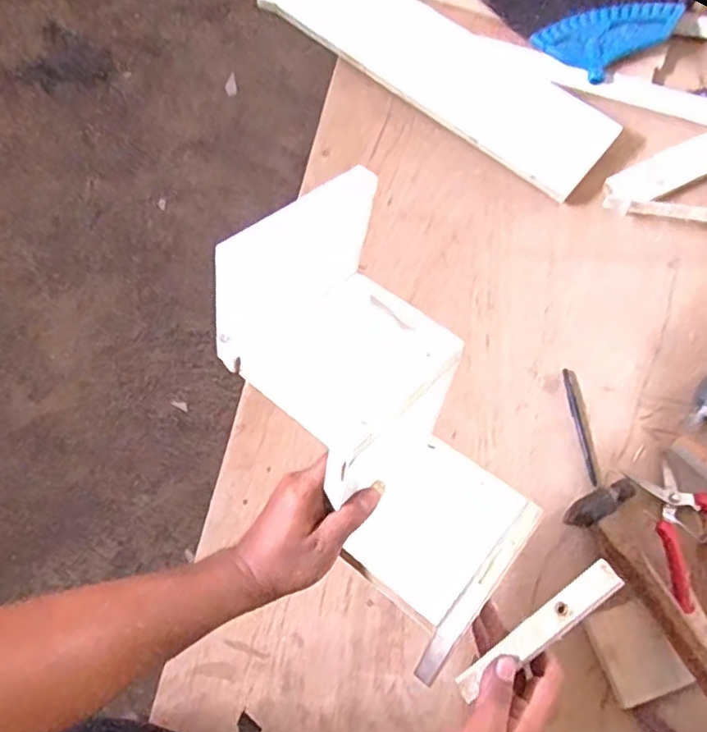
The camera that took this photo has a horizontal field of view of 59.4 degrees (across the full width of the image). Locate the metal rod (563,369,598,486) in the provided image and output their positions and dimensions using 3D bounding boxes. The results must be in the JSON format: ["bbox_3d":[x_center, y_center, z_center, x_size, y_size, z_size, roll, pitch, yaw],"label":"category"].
[{"bbox_3d":[0.280,0.073,0.765,0.013,0.009,0.145,-6,69,-4],"label":"metal rod"}]

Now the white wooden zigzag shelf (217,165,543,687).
[{"bbox_3d":[0.021,0.038,0.492,0.151,0.113,0.338,-32,104,-9],"label":"white wooden zigzag shelf"}]

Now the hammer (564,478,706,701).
[{"bbox_3d":[0.360,0.262,0.670,0.097,0.060,0.299,-28,72,-12],"label":"hammer"}]

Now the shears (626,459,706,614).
[{"bbox_3d":[0.397,0.179,0.729,0.160,0.035,0.151,-27,72,-11],"label":"shears"}]

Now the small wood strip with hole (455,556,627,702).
[{"bbox_3d":[0.133,0.192,0.450,0.141,0.011,0.022,-39,74,5],"label":"small wood strip with hole"}]

